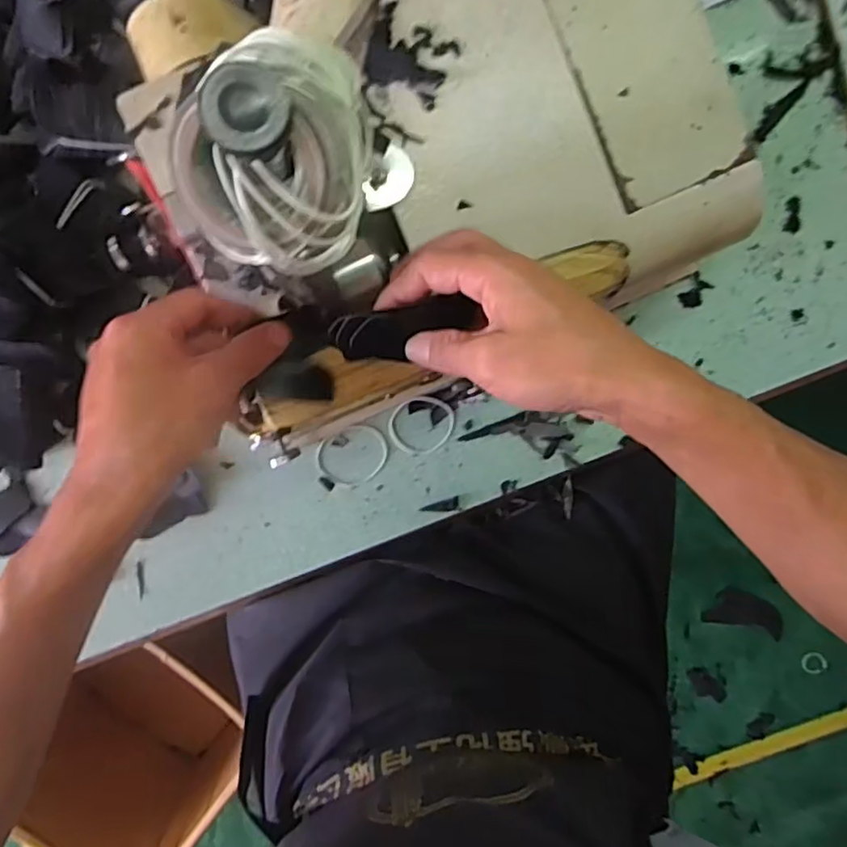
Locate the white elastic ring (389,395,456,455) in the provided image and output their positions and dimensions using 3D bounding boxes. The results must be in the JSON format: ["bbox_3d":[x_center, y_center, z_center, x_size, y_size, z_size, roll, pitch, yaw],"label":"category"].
[{"bbox_3d":[-0.001,0.002,0.530,0.054,0.004,0.048,1,97,-6],"label":"white elastic ring"}]

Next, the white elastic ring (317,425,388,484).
[{"bbox_3d":[-0.059,0.027,0.527,0.058,0.004,0.050,2,97,-6],"label":"white elastic ring"}]

